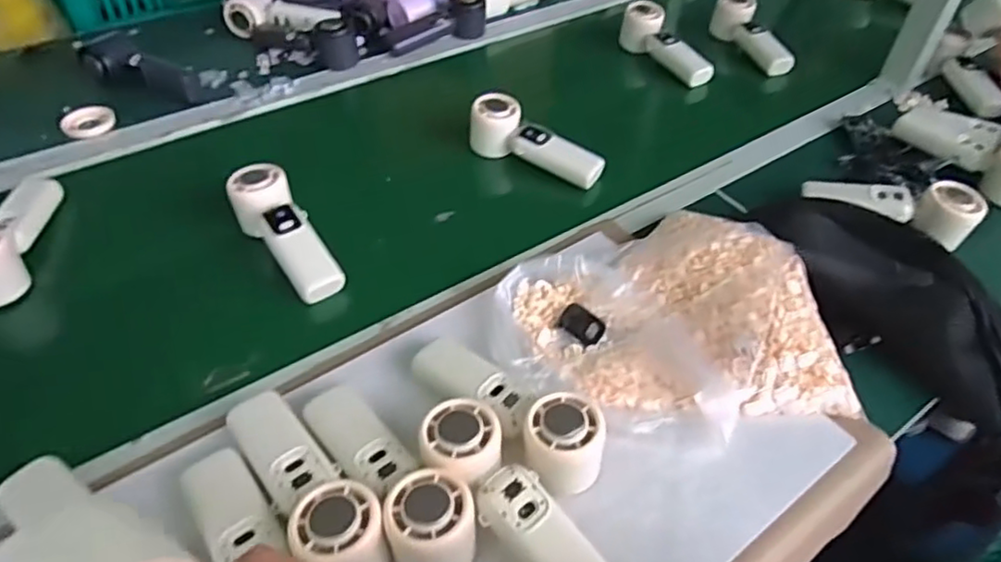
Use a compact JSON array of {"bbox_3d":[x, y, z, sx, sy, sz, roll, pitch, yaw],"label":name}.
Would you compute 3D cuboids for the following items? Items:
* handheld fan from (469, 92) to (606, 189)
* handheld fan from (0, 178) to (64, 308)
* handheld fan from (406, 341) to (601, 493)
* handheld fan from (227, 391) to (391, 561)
[{"bbox_3d":[0.041,-0.162,0.750,0.161,0.057,0.049,26,51,21],"label":"handheld fan"},{"bbox_3d":[-0.471,-0.054,0.619,0.050,0.053,0.174,-6,47,-8],"label":"handheld fan"},{"bbox_3d":[0.005,0.088,0.492,0.056,0.045,0.173,-34,57,-30],"label":"handheld fan"},{"bbox_3d":[-0.137,0.140,0.449,0.050,0.047,0.170,-32,43,-28],"label":"handheld fan"}]

